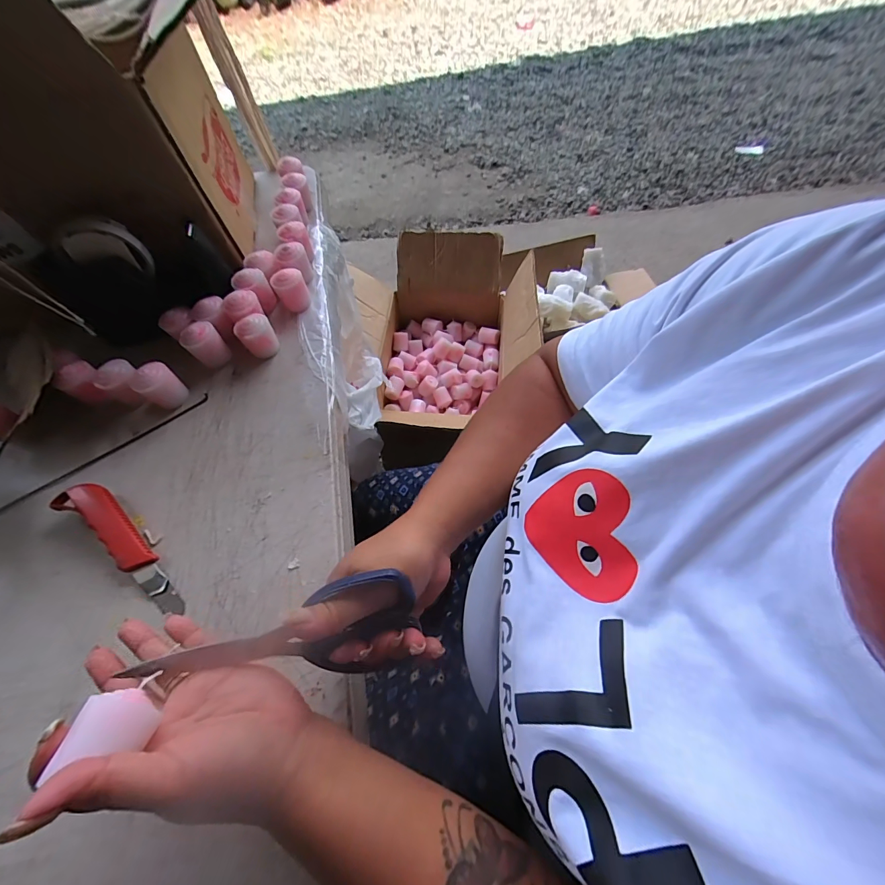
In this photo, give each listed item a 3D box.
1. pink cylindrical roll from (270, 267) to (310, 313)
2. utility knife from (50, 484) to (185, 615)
[{"bbox_3d":[-0.185,-0.187,0.480,0.037,0.044,0.038,-16,61,-5],"label":"pink cylindrical roll"},{"bbox_3d":[-0.285,0.090,0.353,0.169,0.019,0.035,30,67,18],"label":"utility knife"}]

